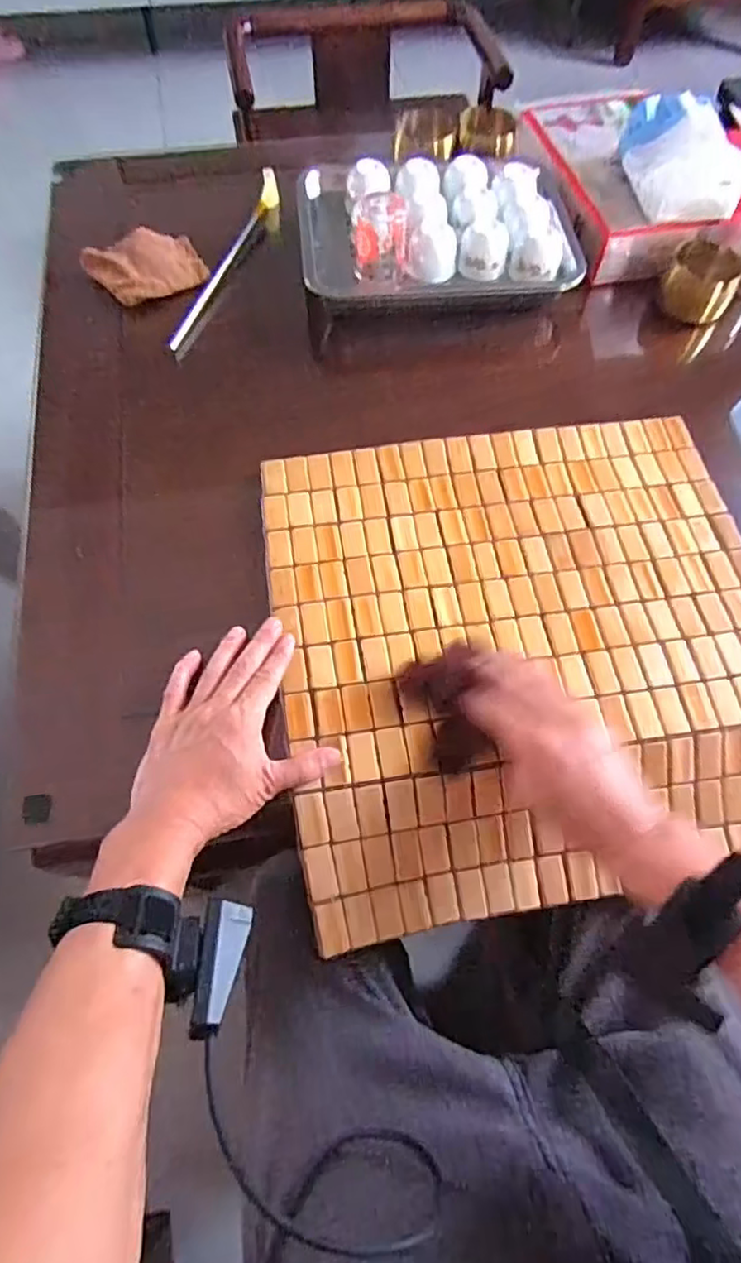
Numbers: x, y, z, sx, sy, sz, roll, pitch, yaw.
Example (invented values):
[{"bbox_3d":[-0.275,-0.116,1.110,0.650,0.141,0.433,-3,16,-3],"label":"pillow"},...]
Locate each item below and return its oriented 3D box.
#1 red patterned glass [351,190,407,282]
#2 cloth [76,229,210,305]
[{"bbox_3d":[0.009,-0.421,0.675,0.055,0.063,0.049,-5,65,-3],"label":"red patterned glass"},{"bbox_3d":[-0.257,-0.421,0.718,0.121,0.017,0.111,-33,70,-15],"label":"cloth"}]

